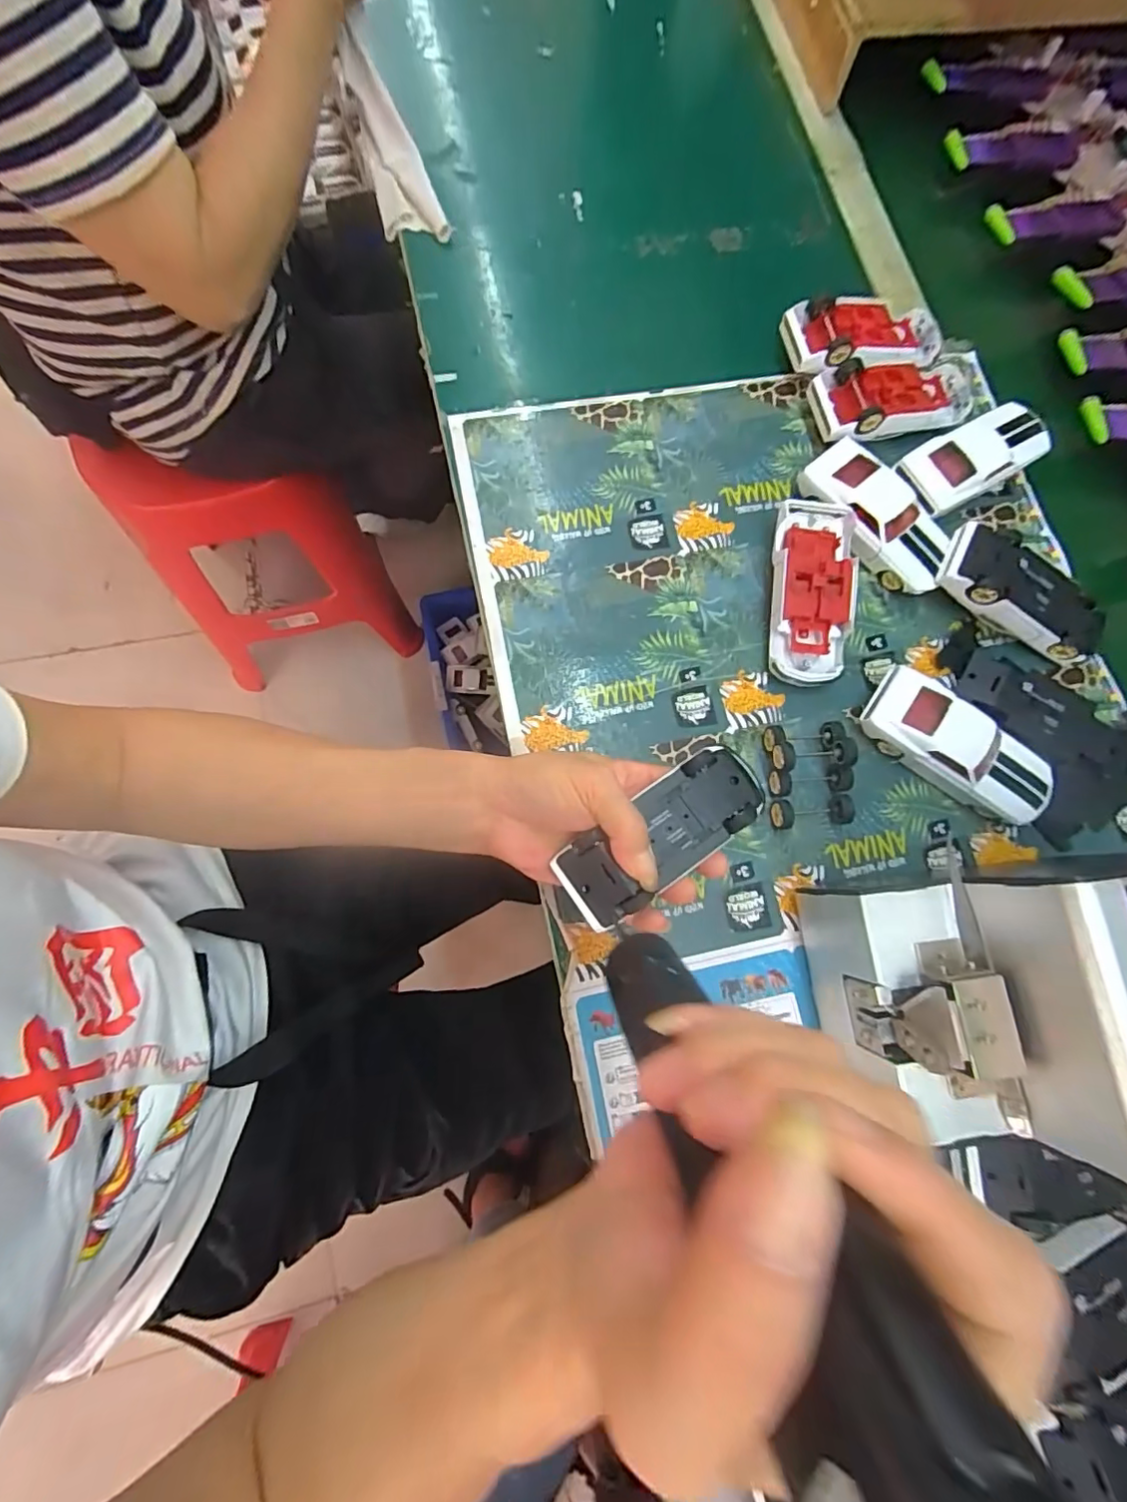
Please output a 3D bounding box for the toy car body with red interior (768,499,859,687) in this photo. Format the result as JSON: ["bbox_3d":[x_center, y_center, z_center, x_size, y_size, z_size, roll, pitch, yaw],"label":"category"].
[{"bbox_3d":[0.178,-0.112,0.405,0.056,0.030,0.129,7,77,-3],"label":"toy car body with red interior"}]

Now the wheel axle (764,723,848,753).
[{"bbox_3d":[0.165,-0.008,0.386,0.050,0.023,0.019,-1,77,-5],"label":"wheel axle"}]

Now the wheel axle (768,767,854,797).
[{"bbox_3d":[0.168,0.020,0.379,0.055,0.014,0.017,-3,78,-5],"label":"wheel axle"}]

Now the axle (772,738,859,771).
[{"bbox_3d":[0.166,0.004,0.377,0.054,0.022,0.019,-1,78,-5],"label":"axle"}]

